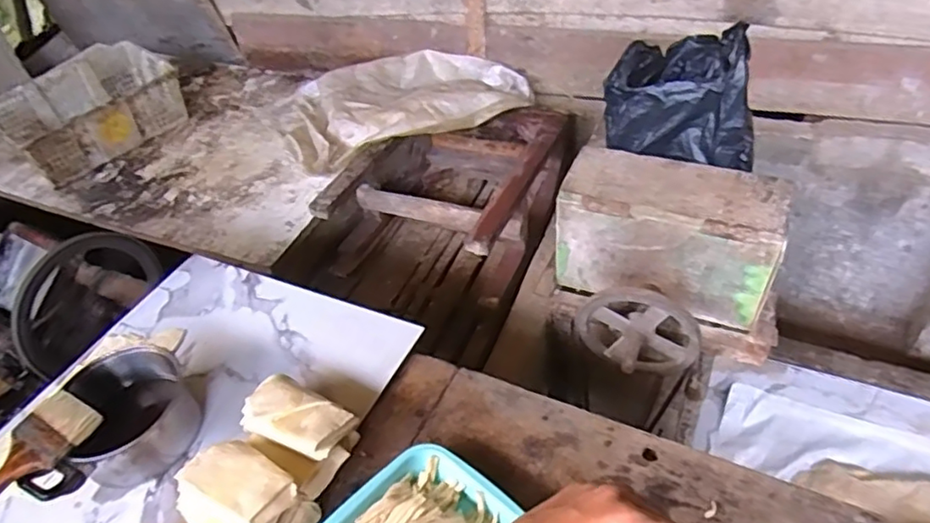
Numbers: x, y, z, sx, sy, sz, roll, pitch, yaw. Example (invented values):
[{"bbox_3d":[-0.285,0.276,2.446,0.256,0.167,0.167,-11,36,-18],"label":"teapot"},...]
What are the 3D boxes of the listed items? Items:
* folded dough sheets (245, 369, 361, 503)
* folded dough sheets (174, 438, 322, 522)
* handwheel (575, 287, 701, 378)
[{"bbox_3d":[-0.210,0.216,0.793,0.148,0.079,0.097,26,53,28],"label":"folded dough sheets"},{"bbox_3d":[-0.257,0.275,0.723,0.146,0.066,0.099,24,52,27],"label":"folded dough sheets"},{"bbox_3d":[0.276,0.149,1.049,0.201,0.204,0.094,17,49,21],"label":"handwheel"}]

